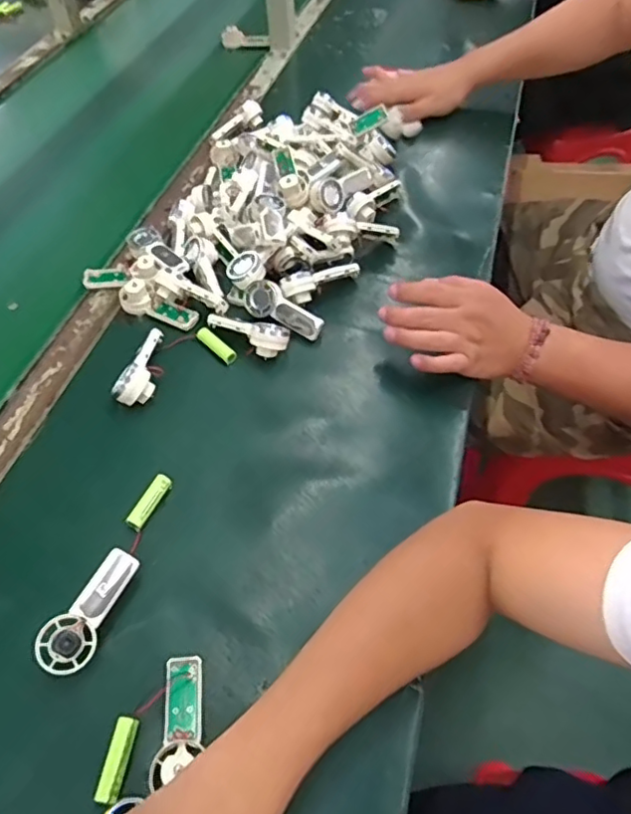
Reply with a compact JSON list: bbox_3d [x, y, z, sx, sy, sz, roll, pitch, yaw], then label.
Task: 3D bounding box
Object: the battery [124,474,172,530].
[{"bbox_3d":[-0.144,0.083,0.508,0.015,0.014,0.051,21,57,16],"label":"battery"}]

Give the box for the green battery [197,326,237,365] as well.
[{"bbox_3d":[-0.102,-0.064,0.605,0.014,0.011,0.054,-39,61,-24],"label":"green battery"}]

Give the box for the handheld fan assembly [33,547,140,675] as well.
[{"bbox_3d":[-0.171,0.152,0.441,0.035,0.015,0.092,18,56,15],"label":"handheld fan assembly"}]

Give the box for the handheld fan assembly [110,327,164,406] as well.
[{"bbox_3d":[-0.167,-0.040,0.586,0.035,0.032,0.091,14,55,12],"label":"handheld fan assembly"}]

